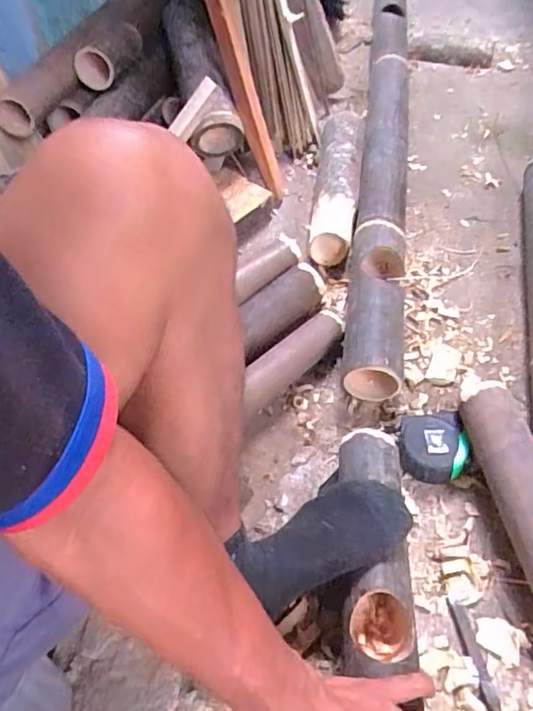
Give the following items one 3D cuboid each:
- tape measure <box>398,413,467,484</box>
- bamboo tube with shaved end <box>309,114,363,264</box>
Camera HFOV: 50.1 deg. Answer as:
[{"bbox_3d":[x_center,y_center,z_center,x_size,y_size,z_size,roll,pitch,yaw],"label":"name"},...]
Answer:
[{"bbox_3d":[0.191,0.106,0.658,0.073,0.044,0.075,-2,52,3],"label":"tape measure"},{"bbox_3d":[0.117,-0.304,0.941,0.072,0.074,0.356,3,53,8],"label":"bamboo tube with shaved end"}]

